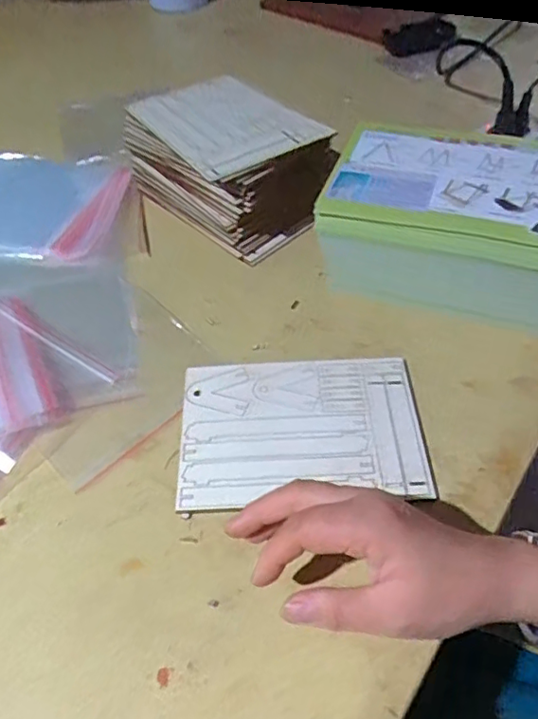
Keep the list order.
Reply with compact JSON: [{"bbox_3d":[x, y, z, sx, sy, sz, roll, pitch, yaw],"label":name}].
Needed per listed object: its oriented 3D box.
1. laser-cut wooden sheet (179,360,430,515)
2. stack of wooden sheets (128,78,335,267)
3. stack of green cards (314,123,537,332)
[{"bbox_3d":[0.024,0.051,0.439,0.179,0.005,0.124,-3,49,1],"label":"laser-cut wooden sheet"},{"bbox_3d":[-0.039,-0.203,0.601,0.142,0.102,0.189,-30,54,-21],"label":"stack of wooden sheets"},{"bbox_3d":[0.165,-0.118,0.515,0.223,0.102,0.158,16,52,16],"label":"stack of green cards"}]

